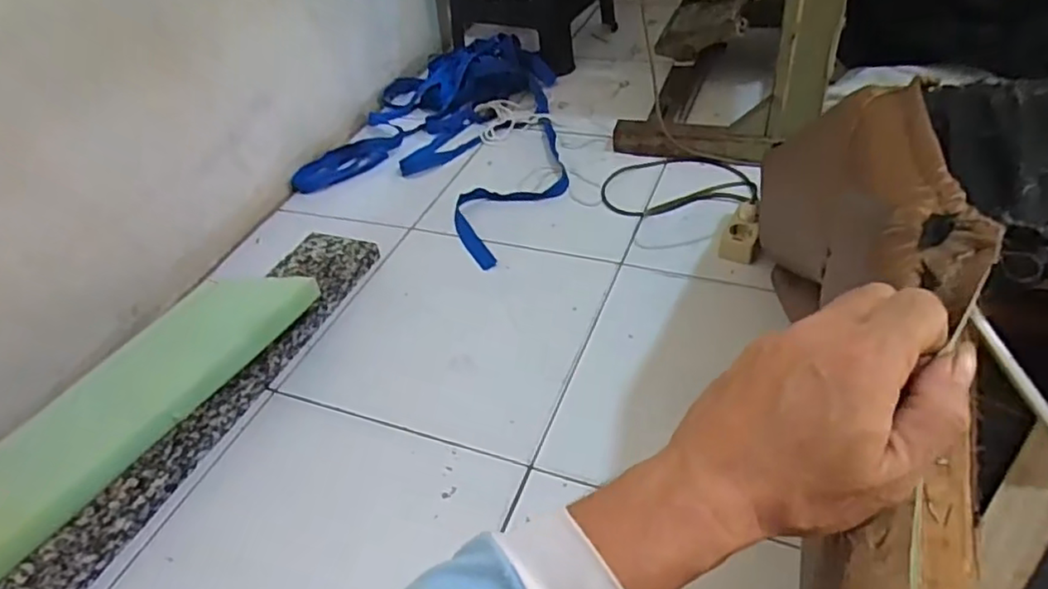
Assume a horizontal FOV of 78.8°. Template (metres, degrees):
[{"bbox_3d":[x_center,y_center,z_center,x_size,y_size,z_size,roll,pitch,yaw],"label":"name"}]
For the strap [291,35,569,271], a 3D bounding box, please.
[{"bbox_3d":[-0.133,-0.369,1.364,0.547,0.081,0.734,12,47,20],"label":"strap"}]

